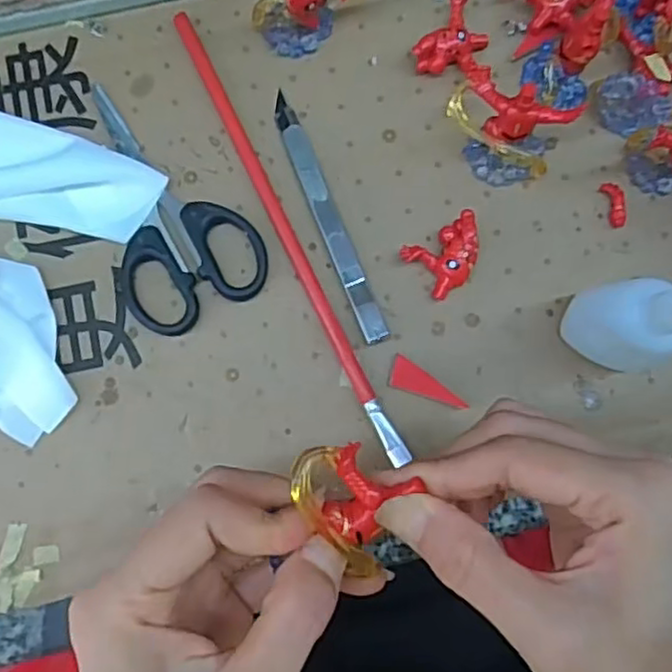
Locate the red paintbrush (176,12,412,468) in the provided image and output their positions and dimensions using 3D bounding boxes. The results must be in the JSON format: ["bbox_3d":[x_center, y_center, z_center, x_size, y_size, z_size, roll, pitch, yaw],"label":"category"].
[{"bbox_3d":[-0.024,-0.050,0.330,0.009,0.013,0.244,-26,86,-4],"label":"red paintbrush"}]

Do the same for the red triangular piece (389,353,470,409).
[{"bbox_3d":[0.044,0.022,0.326,0.038,0.006,0.015,18,84,0],"label":"red triangular piece"}]

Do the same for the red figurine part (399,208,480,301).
[{"bbox_3d":[0.053,-0.037,0.331,0.036,0.016,0.030,-30,86,-5],"label":"red figurine part"}]

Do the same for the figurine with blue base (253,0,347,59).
[{"bbox_3d":[-0.013,-0.157,0.329,0.052,0.047,0.029,3,84,-2],"label":"figurine with blue base"}]

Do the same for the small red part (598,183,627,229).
[{"bbox_3d":[0.138,-0.065,0.343,0.010,0.005,0.023,-14,85,-4],"label":"small red part"}]

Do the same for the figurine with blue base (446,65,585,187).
[{"bbox_3d":[0.079,-0.101,0.324,0.057,0.047,0.038,43,84,2],"label":"figurine with blue base"}]

